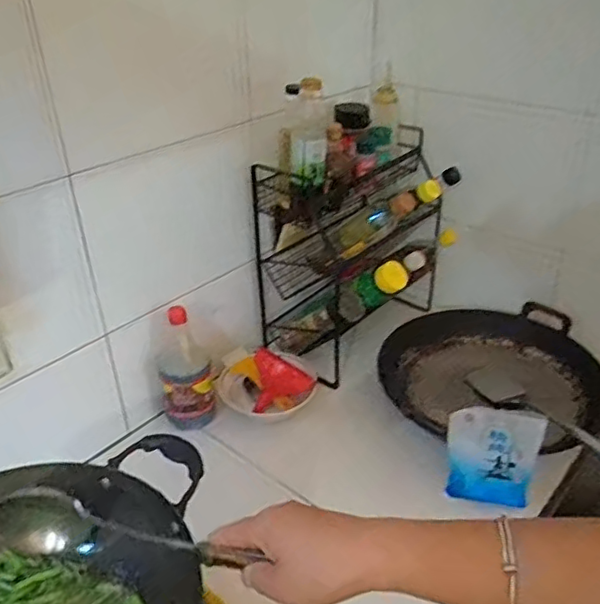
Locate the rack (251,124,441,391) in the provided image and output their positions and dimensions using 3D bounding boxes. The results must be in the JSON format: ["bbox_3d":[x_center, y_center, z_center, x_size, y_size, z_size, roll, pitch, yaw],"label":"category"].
[{"bbox_3d":[0.125,-0.105,1.140,0.375,0.362,0.221,-27,40,-35],"label":"rack"}]

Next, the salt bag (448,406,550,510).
[{"bbox_3d":[0.267,0.218,0.847,0.121,0.146,0.023,8,18,20],"label":"salt bag"}]

